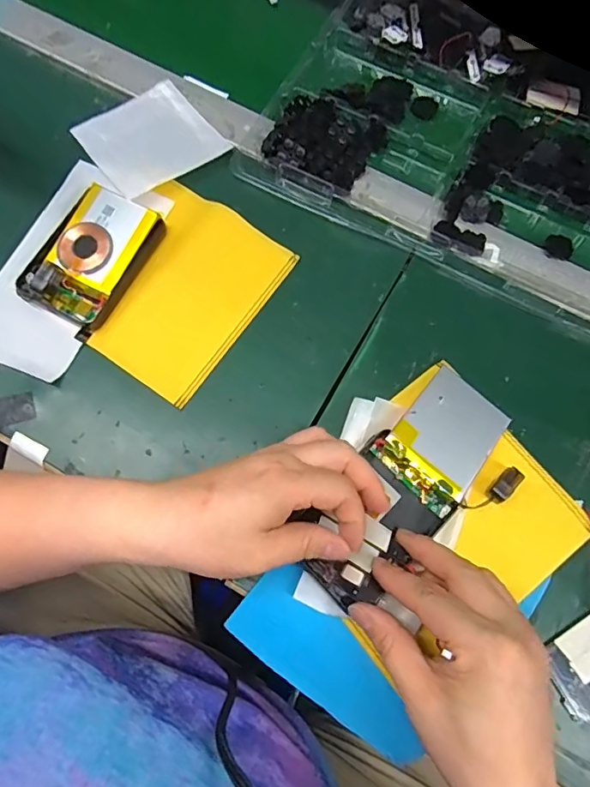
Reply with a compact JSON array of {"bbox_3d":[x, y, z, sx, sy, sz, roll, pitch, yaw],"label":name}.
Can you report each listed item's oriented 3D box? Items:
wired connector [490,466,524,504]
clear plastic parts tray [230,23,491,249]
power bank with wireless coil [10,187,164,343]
[{"bbox_3d":[0.142,0.062,0.337,0.012,0.014,0.027,41,77,10],"label":"wired connector"},{"bbox_3d":[0.062,-0.226,0.422,0.163,0.019,0.178,28,75,7],"label":"clear plastic parts tray"},{"bbox_3d":[-0.157,-0.105,0.384,0.068,0.018,0.107,28,75,7],"label":"power bank with wireless coil"}]

